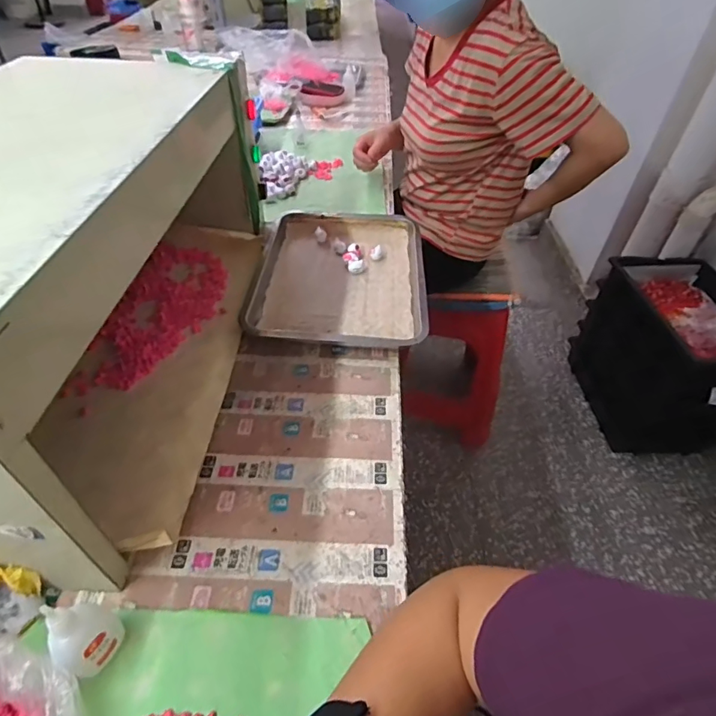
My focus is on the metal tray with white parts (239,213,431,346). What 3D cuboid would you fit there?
[{"bbox_3d":[-0.026,-0.136,0.737,0.250,0.040,0.337,3,45,-1],"label":"metal tray with white parts"}]

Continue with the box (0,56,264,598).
[{"bbox_3d":[-0.329,-0.106,0.523,0.334,0.278,0.587,4,45,0],"label":"box"}]

